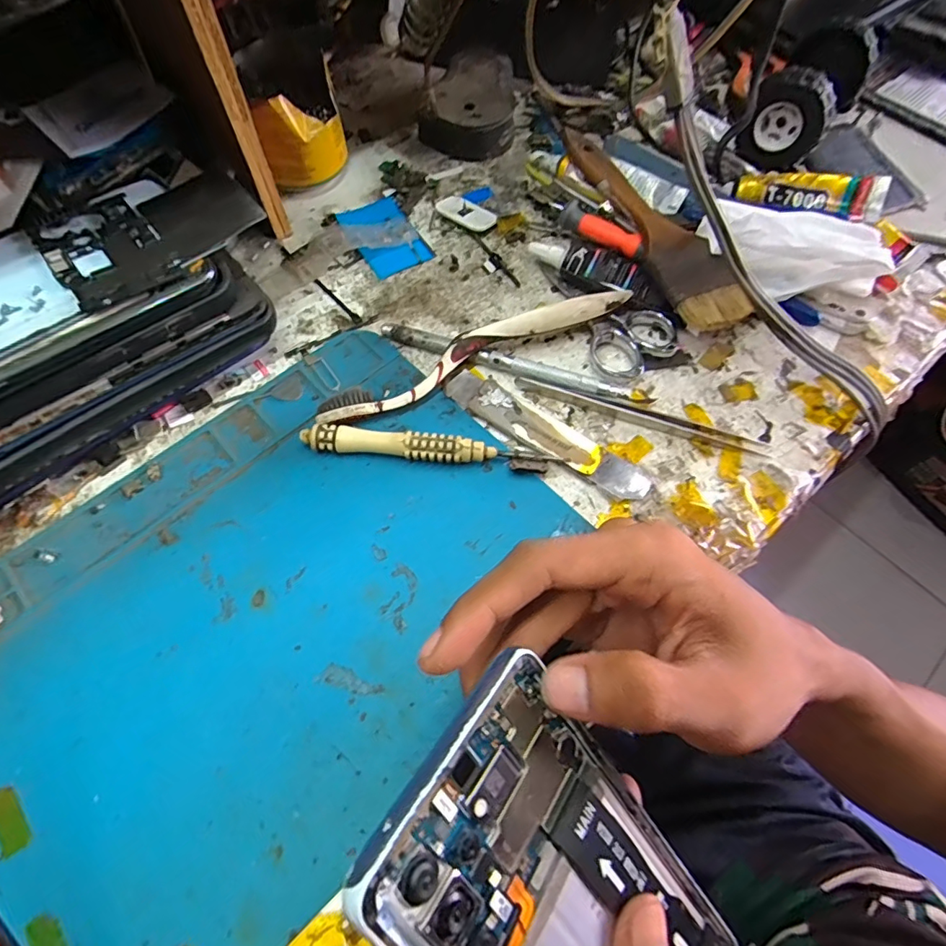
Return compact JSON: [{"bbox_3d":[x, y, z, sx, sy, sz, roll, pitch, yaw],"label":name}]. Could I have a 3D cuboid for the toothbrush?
[{"bbox_3d":[0.003,-0.063,0.270,0.173,0.021,0.017,-26,68,-12],"label":"toothbrush"}]

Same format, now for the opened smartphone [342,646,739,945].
[{"bbox_3d":[0.034,0.129,0.146,0.072,0.004,0.155,-44,108,-37],"label":"opened smartphone"}]

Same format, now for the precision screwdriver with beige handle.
[{"bbox_3d":[-0.020,-0.011,0.248,0.122,0.012,0.012,5,65,1],"label":"precision screwdriver with beige handle"}]

